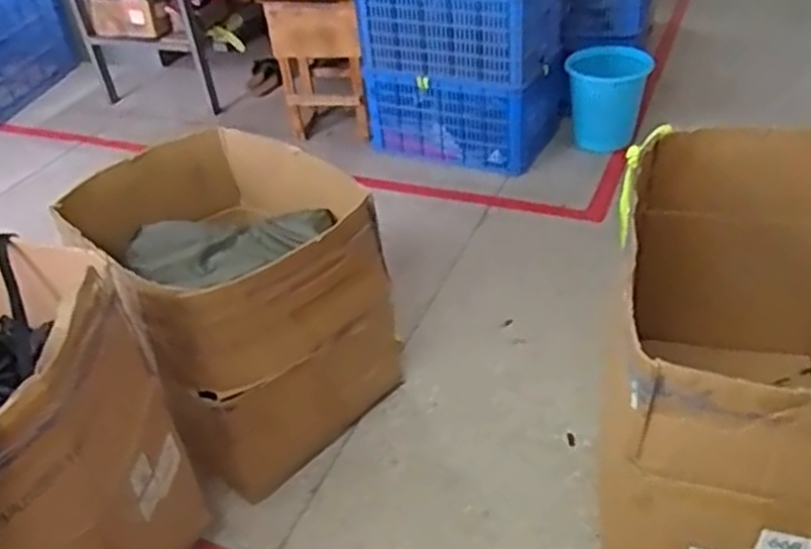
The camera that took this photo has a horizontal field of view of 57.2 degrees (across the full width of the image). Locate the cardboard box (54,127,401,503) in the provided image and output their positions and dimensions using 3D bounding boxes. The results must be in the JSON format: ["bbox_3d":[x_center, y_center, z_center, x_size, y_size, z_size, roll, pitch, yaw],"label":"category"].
[{"bbox_3d":[-0.366,0.038,1.664,0.501,0.496,0.639,-27,41,-25],"label":"cardboard box"}]

